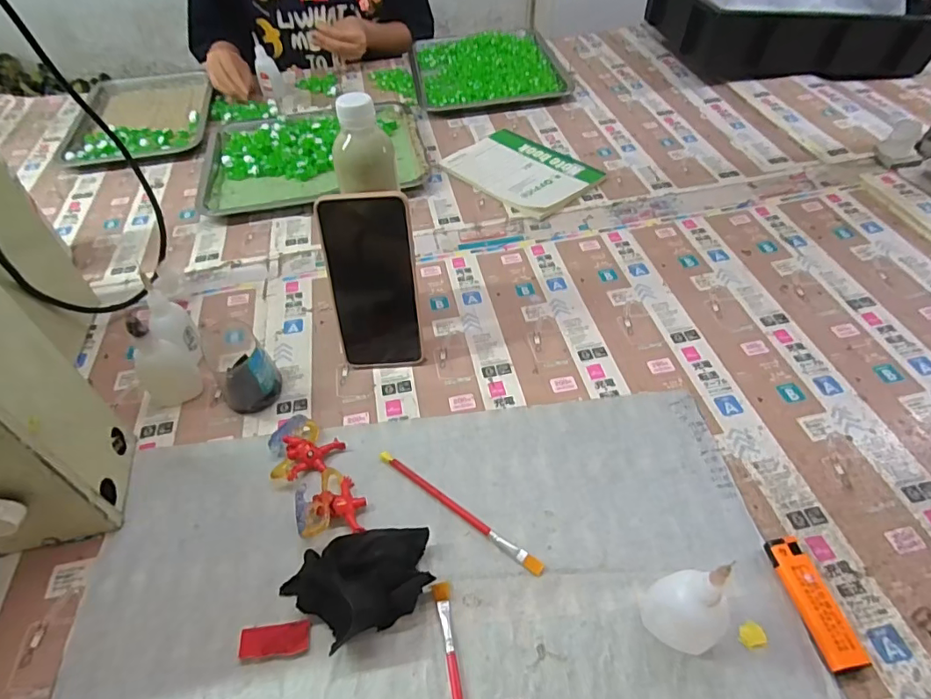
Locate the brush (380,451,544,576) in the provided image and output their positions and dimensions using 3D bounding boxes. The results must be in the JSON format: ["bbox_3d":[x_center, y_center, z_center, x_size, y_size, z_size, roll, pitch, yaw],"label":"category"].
[{"bbox_3d":[-0.007,0.122,0.396,0.155,0.006,0.009,30,56,25],"label":"brush"}]

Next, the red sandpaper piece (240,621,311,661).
[{"bbox_3d":[-0.125,0.191,0.336,0.043,0.006,0.019,-6,49,-3],"label":"red sandpaper piece"}]

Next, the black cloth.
[{"bbox_3d":[-0.071,0.157,0.349,0.098,0.027,0.062,-19,51,-14],"label":"black cloth"}]

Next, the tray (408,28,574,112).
[{"bbox_3d":[0.036,-0.510,0.927,0.255,0.031,0.285,-7,49,-4],"label":"tray"}]

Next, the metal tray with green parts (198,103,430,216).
[{"bbox_3d":[-0.219,-0.294,0.757,0.306,0.026,0.233,-10,49,-7],"label":"metal tray with green parts"}]

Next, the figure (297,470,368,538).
[{"bbox_3d":[-0.102,0.114,0.393,0.047,0.025,0.055,-10,49,-7],"label":"figure"}]

